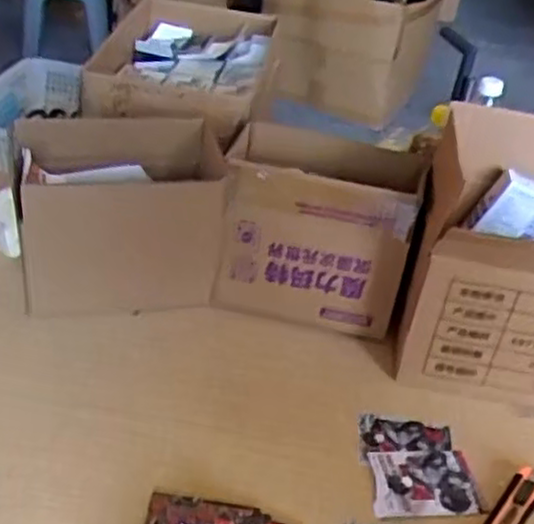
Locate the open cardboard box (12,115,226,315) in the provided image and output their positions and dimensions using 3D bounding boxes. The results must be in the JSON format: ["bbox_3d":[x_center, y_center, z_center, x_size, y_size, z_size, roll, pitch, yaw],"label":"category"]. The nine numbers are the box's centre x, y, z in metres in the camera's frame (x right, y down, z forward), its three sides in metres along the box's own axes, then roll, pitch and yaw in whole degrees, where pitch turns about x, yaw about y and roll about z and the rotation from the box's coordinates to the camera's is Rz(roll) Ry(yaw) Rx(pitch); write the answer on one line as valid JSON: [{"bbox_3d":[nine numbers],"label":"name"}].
[{"bbox_3d":[-0.164,-0.039,0.844,0.216,0.200,0.133,2,36,-8],"label":"open cardboard box"}]

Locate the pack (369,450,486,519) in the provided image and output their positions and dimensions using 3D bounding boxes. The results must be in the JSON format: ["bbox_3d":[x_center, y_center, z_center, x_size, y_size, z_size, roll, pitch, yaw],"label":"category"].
[{"bbox_3d":[0.153,0.214,0.732,0.107,0.010,0.077,1,36,-10],"label":"pack"}]

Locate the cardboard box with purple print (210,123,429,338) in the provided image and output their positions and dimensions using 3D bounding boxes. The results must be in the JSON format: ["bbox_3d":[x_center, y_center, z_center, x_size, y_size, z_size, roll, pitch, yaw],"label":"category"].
[{"bbox_3d":[0.057,-0.034,0.894,0.204,0.203,0.136,12,36,6],"label":"cardboard box with purple print"}]

